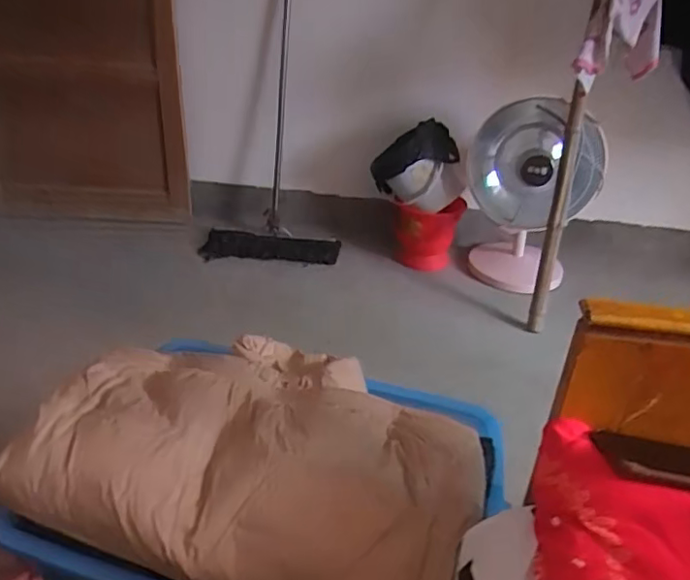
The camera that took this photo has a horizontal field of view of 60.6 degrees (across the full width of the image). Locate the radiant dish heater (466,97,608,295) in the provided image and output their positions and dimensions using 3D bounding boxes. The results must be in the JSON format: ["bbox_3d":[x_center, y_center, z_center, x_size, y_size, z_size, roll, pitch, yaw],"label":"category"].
[{"bbox_3d":[0.573,-0.290,1.857,0.377,0.609,0.276,16,33,20],"label":"radiant dish heater"}]

